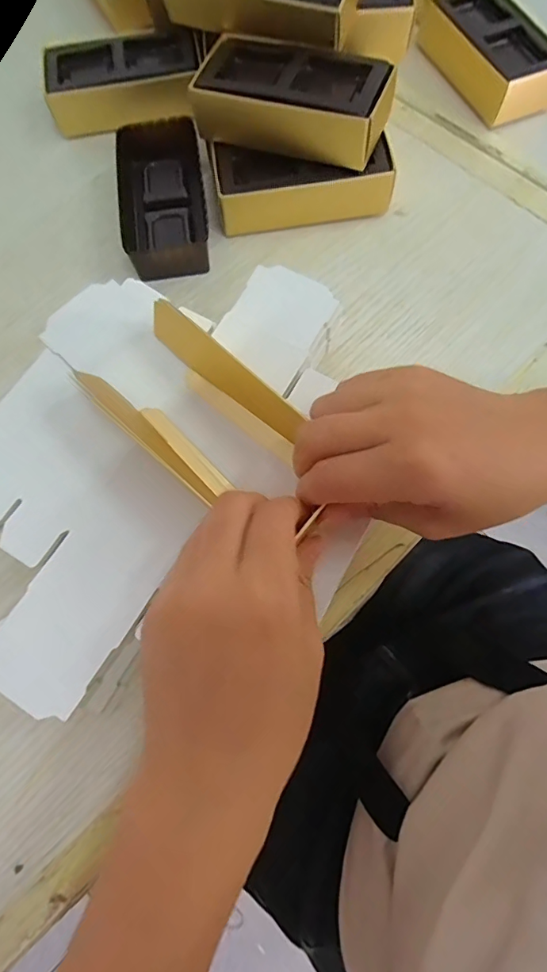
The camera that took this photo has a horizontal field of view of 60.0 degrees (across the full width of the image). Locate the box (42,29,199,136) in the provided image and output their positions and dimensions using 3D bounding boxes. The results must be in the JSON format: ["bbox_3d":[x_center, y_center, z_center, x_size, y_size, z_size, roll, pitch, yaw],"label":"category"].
[{"bbox_3d":[-0.112,-0.303,0.358,0.110,0.034,0.057,-5,72,0],"label":"box"}]

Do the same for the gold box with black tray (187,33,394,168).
[{"bbox_3d":[0.012,-0.242,0.296,0.114,0.034,0.053,18,72,8],"label":"gold box with black tray"}]

